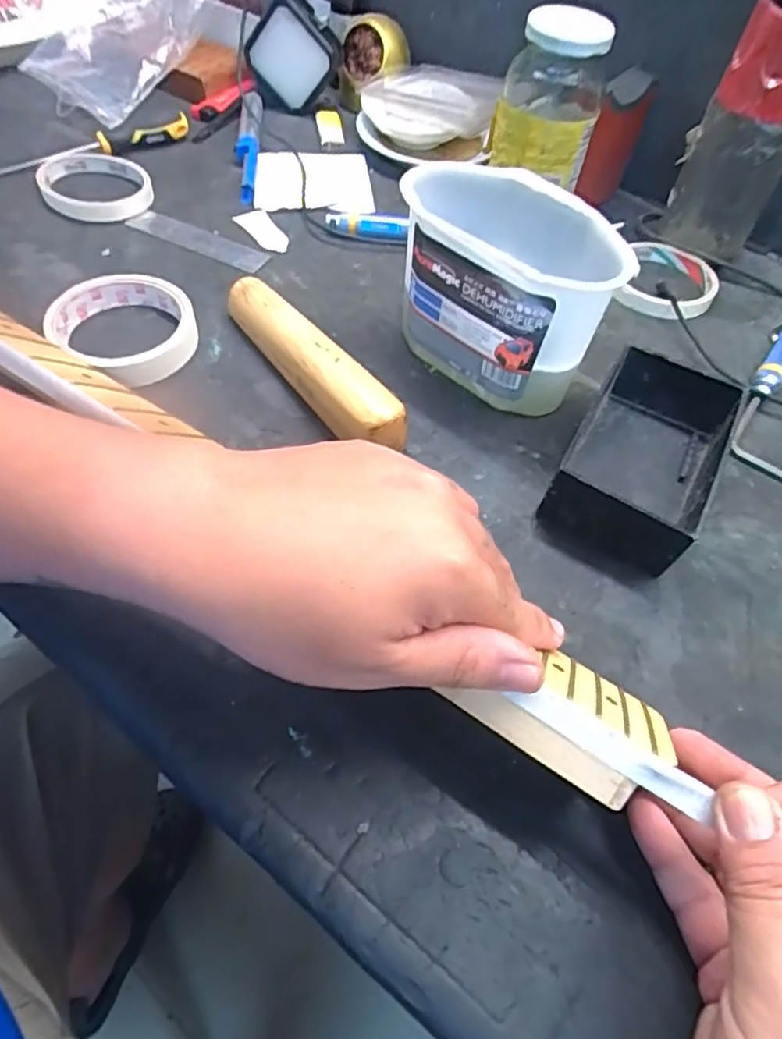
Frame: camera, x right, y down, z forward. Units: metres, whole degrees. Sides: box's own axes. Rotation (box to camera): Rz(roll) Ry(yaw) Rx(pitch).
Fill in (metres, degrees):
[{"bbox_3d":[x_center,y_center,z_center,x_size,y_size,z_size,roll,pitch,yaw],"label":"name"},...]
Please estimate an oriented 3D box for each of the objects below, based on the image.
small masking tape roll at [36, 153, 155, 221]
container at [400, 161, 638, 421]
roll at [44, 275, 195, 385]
[{"bbox_3d":[-0.236,-0.266,0.488,0.079,0.015,0.089,-20,60,-17],"label":"small masking tape roll"},{"bbox_3d":[0.068,-0.141,0.378,0.138,0.104,0.080,37,61,18],"label":"container"},{"bbox_3d":[-0.171,-0.125,0.396,0.086,0.022,0.083,2,56,-3],"label":"roll"}]

